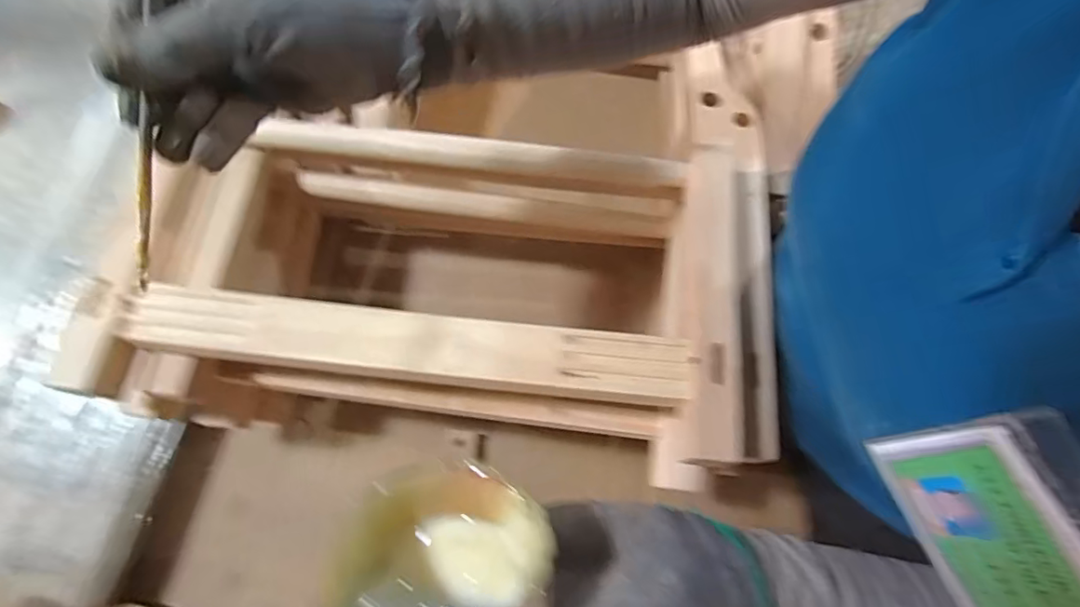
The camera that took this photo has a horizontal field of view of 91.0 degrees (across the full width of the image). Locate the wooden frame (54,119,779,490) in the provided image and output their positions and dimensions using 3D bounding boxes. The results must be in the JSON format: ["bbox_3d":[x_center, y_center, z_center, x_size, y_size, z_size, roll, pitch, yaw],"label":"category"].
[{"bbox_3d":[-0.064,-0.003,0.445,0.487,0.172,0.246,3,73,1],"label":"wooden frame"}]

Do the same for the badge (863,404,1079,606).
[{"bbox_3d":[0.174,0.082,0.169,0.010,0.130,0.095,-18,72,-15],"label":"badge"}]

